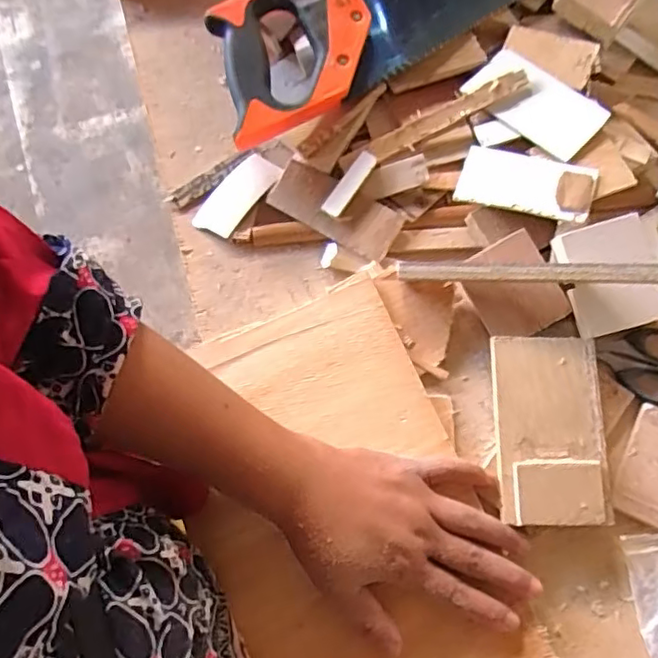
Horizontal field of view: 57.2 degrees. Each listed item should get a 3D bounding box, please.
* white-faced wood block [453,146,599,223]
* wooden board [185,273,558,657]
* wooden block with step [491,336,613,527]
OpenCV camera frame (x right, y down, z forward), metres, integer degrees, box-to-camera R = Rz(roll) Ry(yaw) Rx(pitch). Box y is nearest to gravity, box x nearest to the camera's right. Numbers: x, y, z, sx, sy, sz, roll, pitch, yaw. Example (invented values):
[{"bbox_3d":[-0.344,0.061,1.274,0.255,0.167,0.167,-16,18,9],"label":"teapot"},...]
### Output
[{"bbox_3d":[0.147,-0.110,0.449,0.095,0.010,0.047,15,73,8],"label":"white-faced wood block"},{"bbox_3d":[0.039,0.199,0.390,0.202,0.016,0.468,-14,73,-3],"label":"wooden board"},{"bbox_3d":[0.150,0.067,0.410,0.070,0.020,0.125,0,71,3],"label":"wooden block with step"}]

